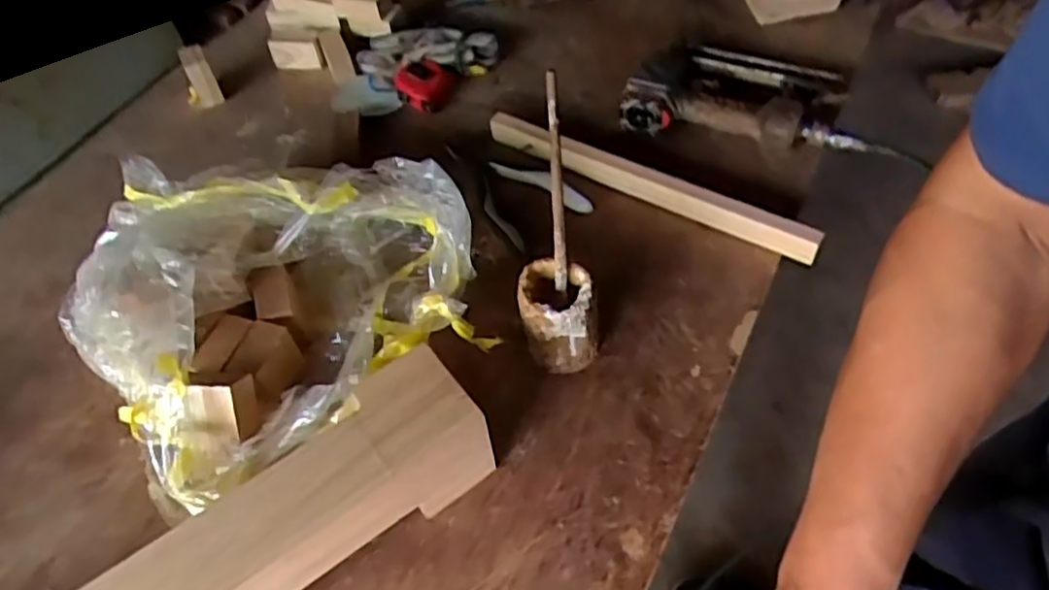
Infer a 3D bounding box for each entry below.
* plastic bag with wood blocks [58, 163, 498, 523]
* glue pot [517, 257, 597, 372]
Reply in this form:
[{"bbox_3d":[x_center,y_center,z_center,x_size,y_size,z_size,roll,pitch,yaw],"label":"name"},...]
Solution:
[{"bbox_3d":[-0.220,-0.017,0.648,0.334,0.130,0.323,-30,54,-16],"label":"plastic bag with wood blocks"},{"bbox_3d":[0.032,0.021,0.620,0.065,0.092,0.059,-10,51,-1],"label":"glue pot"}]

